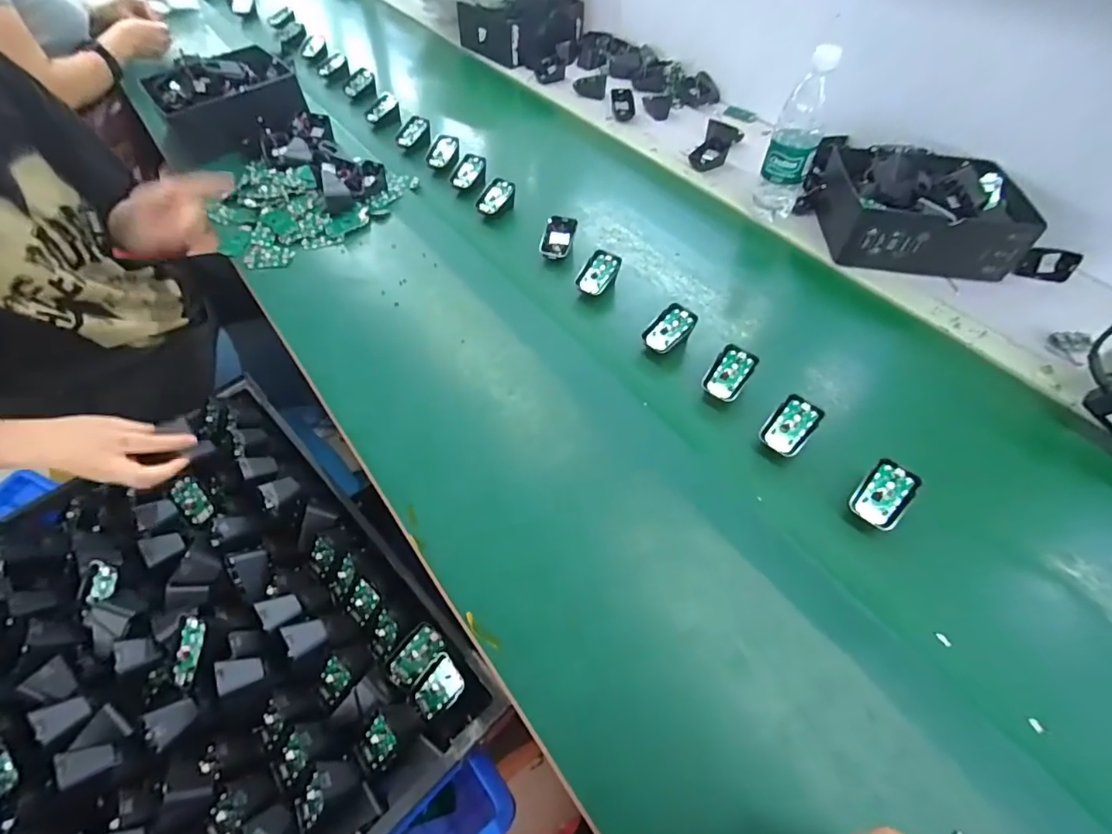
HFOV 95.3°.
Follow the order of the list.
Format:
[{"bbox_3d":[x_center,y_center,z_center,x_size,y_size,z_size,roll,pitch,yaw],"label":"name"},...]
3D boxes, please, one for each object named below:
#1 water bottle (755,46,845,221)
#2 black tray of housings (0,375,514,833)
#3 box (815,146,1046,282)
[{"bbox_3d":[0.349,-0.404,0.739,0.069,0.215,0.069,23,57,15],"label":"water bottle"},{"bbox_3d":[-0.414,0.243,0.553,0.444,0.073,0.588,-39,63,-25],"label":"black tray of housings"},{"bbox_3d":[0.538,-0.307,0.747,0.255,0.089,0.200,3,54,1],"label":"box"}]

